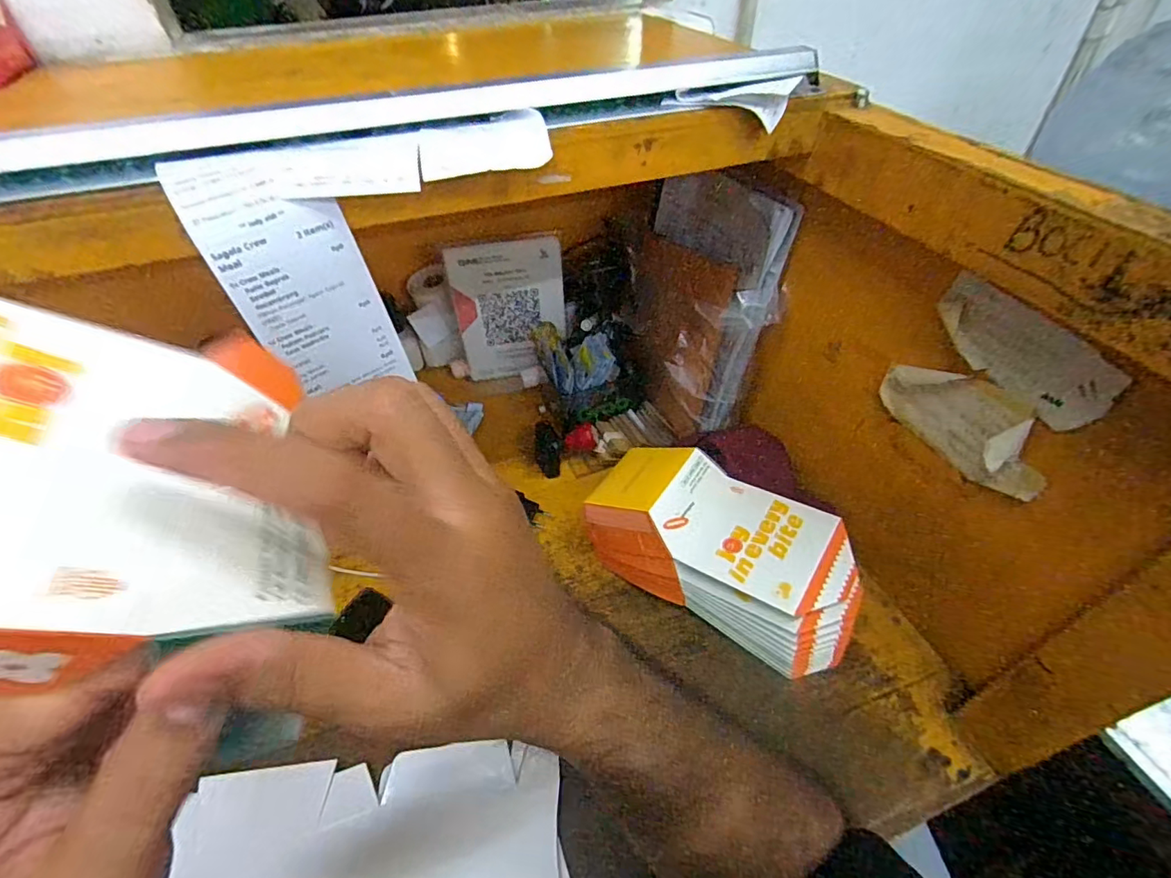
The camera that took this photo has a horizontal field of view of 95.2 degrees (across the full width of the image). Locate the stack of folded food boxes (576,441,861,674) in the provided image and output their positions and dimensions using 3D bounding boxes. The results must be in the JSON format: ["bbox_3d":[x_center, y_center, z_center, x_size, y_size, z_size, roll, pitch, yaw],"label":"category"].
[{"bbox_3d":[0.125,0.106,0.511,0.247,0.117,0.118,22,50,21],"label":"stack of folded food boxes"}]

